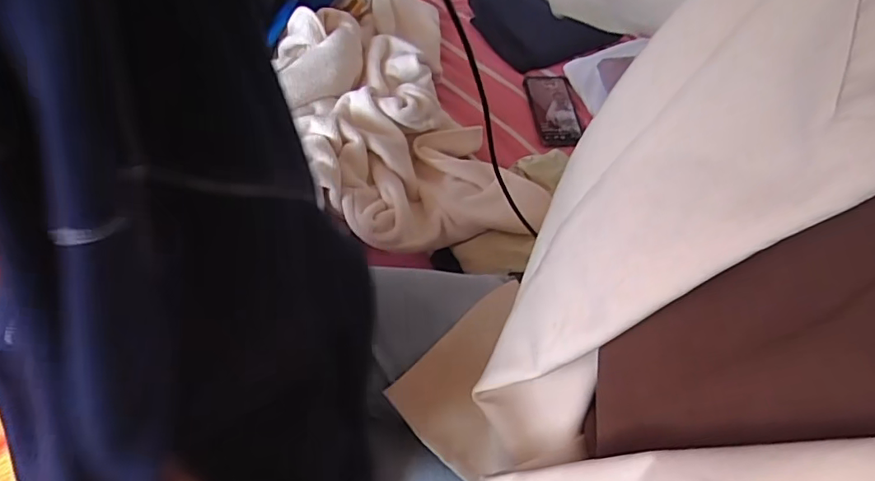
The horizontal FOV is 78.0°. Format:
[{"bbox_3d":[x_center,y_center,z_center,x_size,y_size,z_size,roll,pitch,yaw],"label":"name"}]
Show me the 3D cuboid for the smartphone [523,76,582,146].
[{"bbox_3d":[0.195,-0.221,0.910,0.083,0.014,0.164,-3,54,-8],"label":"smartphone"}]

